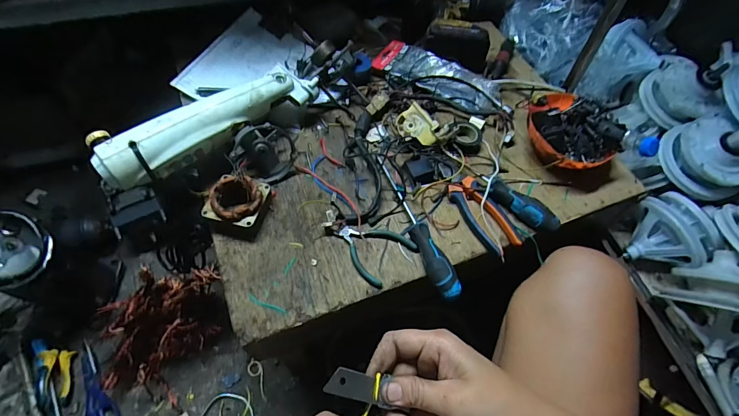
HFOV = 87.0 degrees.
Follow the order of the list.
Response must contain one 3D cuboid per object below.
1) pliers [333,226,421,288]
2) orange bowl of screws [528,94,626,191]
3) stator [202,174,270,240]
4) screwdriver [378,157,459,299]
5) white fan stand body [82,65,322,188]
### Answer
[{"bbox_3d":[0.003,0.053,0.547,0.101,0.013,0.082,39,64,19],"label":"pliers"},{"bbox_3d":[0.322,-0.114,0.623,0.131,0.084,0.162,-28,64,-19],"label":"orange bowl of screws"},{"bbox_3d":[-0.187,-0.001,0.556,0.078,0.045,0.082,6,58,1],"label":"stator"},{"bbox_3d":[0.064,0.018,0.561,0.029,0.034,0.247,-16,60,-13],"label":"screwdriver"},{"bbox_3d":[-0.224,-0.132,0.570,0.328,0.056,0.082,-32,65,-21],"label":"white fan stand body"}]

